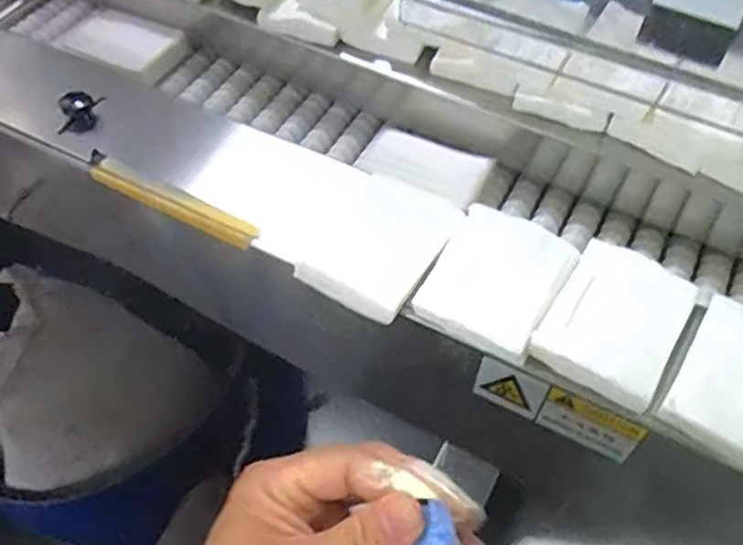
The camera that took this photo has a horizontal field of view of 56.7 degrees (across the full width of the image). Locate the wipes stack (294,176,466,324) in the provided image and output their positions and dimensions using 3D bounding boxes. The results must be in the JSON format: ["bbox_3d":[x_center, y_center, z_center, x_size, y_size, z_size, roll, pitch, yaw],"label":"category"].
[{"bbox_3d":[0.008,-0.021,0.450,0.074,0.013,0.103,28,58,17],"label":"wipes stack"}]

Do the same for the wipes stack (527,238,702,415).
[{"bbox_3d":[0.152,0.028,0.425,0.074,0.013,0.102,29,59,18],"label":"wipes stack"}]

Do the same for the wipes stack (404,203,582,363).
[{"bbox_3d":[0.081,0.001,0.437,0.076,0.011,0.101,28,59,18],"label":"wipes stack"}]

